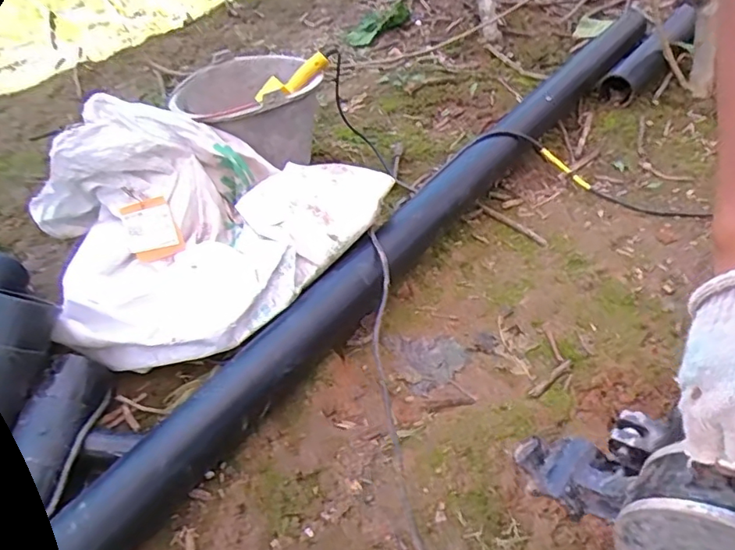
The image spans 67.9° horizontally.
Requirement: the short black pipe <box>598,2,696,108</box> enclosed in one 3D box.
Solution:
[{"bbox_3d":[0.764,-0.589,1.474,0.388,0.080,0.085,-45,55,-10],"label":"short black pipe"}]

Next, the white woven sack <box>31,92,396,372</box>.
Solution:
[{"bbox_3d":[-0.301,-0.101,0.874,0.491,0.200,0.483,16,50,28],"label":"white woven sack"}]

